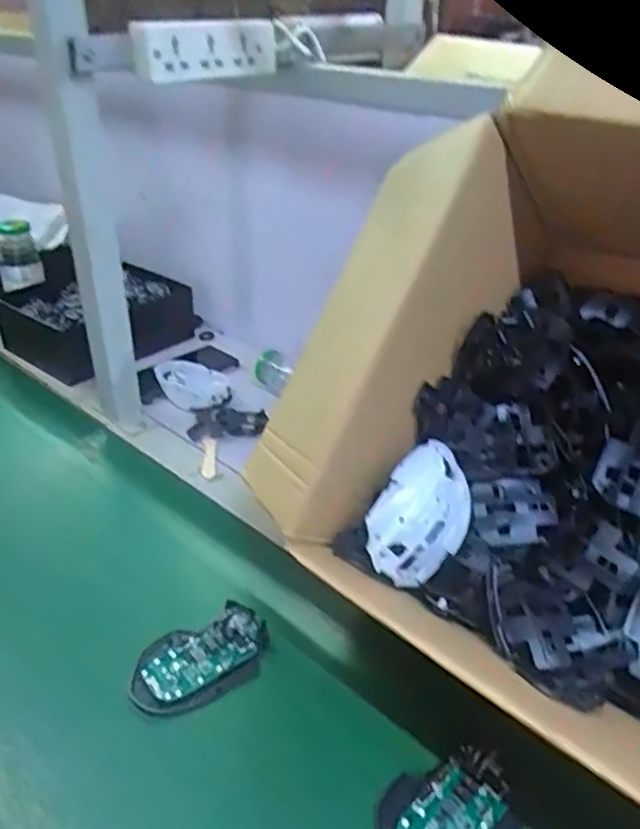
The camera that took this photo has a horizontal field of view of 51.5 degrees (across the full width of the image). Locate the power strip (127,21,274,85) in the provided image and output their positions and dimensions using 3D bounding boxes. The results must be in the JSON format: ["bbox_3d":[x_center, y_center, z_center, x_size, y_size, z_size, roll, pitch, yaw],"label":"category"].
[{"bbox_3d":[-0.116,-0.384,0.700,0.027,0.055,0.175,26,41,33],"label":"power strip"}]

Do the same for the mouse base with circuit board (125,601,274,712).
[{"bbox_3d":[-0.099,0.202,0.555,0.116,0.027,0.066,-22,39,-30],"label":"mouse base with circuit board"}]

